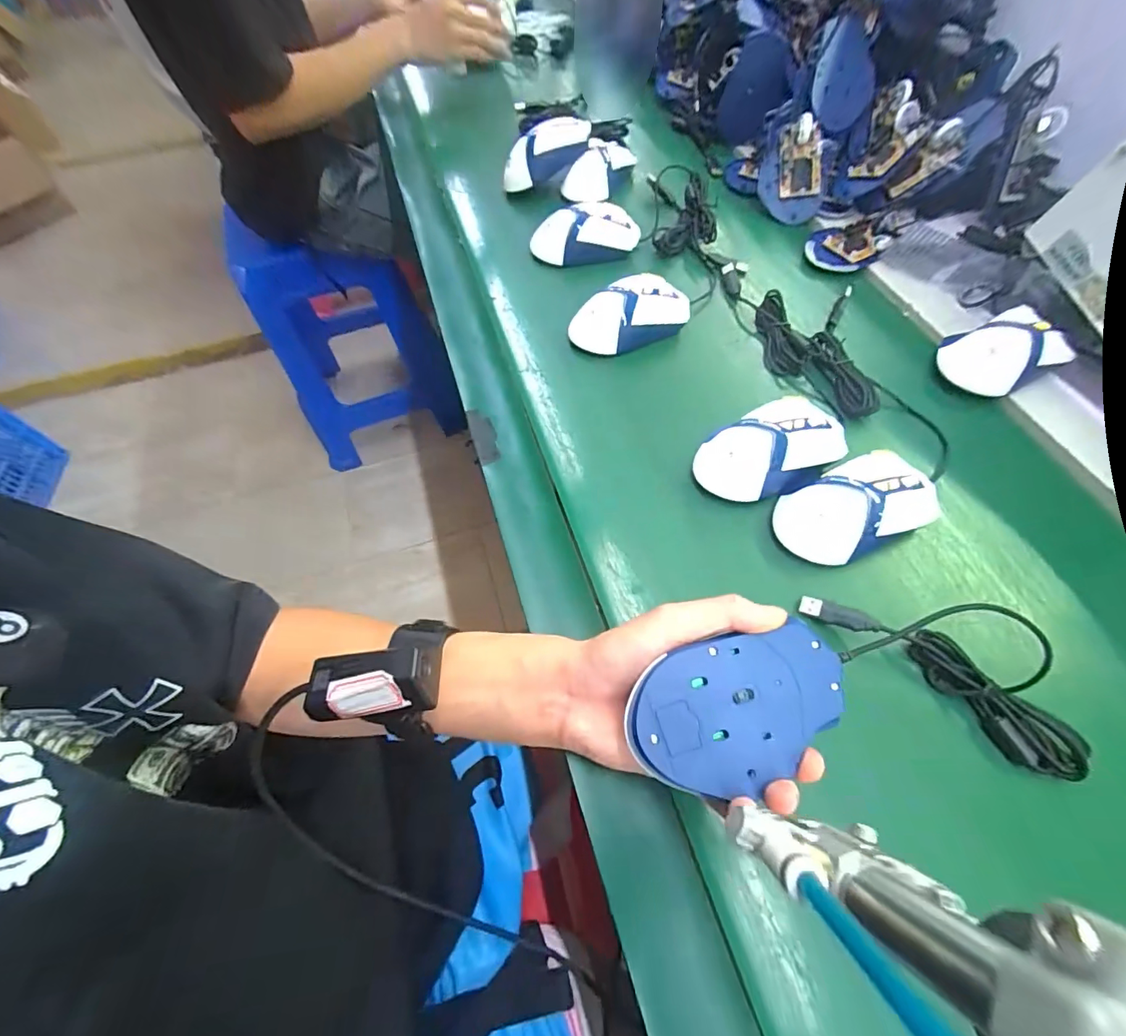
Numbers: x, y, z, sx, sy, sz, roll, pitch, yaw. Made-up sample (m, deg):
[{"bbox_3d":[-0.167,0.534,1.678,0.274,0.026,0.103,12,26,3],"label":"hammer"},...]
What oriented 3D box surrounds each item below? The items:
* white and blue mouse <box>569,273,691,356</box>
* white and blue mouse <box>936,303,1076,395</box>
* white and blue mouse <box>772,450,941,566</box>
[{"bbox_3d":[0.068,-0.199,0.472,0.124,0.043,0.063,-26,71,-14],"label":"white and blue mouse"},{"bbox_3d":[0.399,-0.154,0.433,0.104,0.050,0.072,-26,71,-14],"label":"white and blue mouse"},{"bbox_3d":[0.223,-0.005,0.355,0.121,0.045,0.072,-22,70,-12],"label":"white and blue mouse"}]

